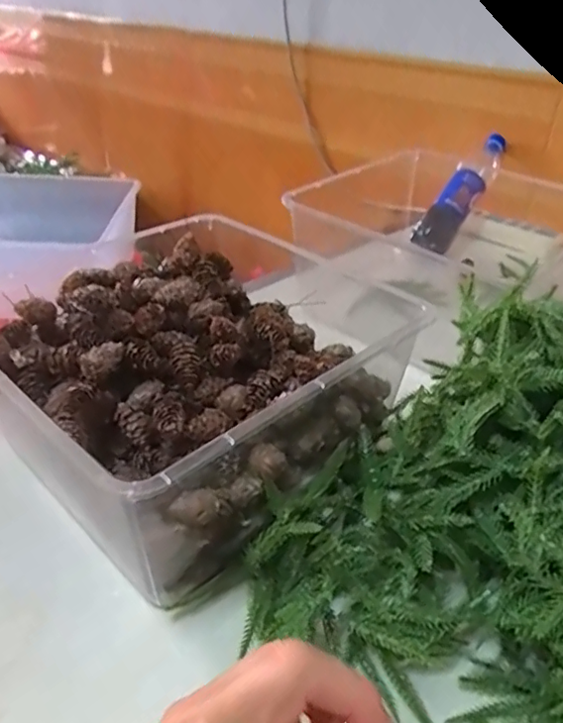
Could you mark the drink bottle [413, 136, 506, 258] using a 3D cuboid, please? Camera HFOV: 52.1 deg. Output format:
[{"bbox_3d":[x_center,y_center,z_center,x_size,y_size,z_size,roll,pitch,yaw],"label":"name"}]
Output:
[{"bbox_3d":[0.289,-0.269,0.912,0.056,0.051,0.244,30,77,33],"label":"drink bottle"}]

